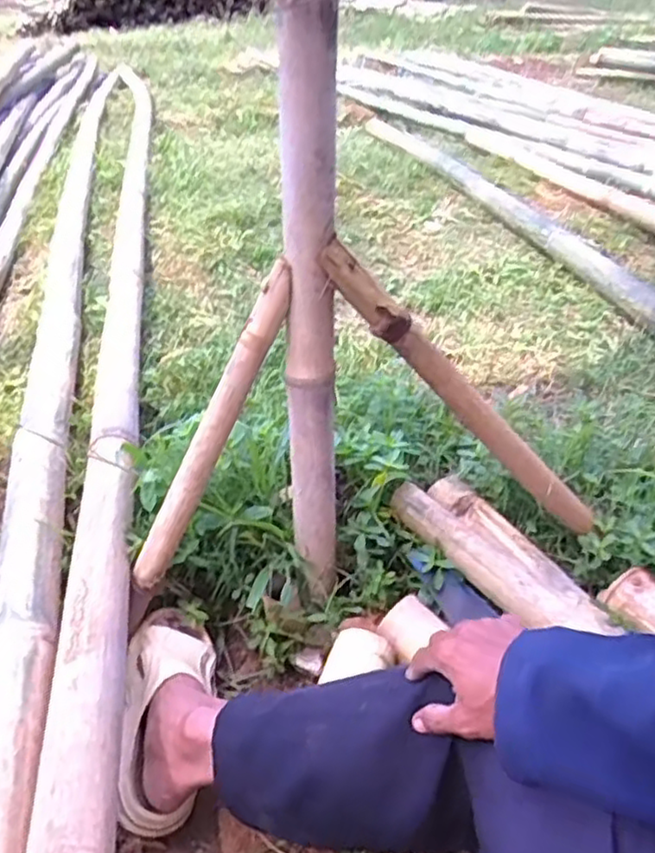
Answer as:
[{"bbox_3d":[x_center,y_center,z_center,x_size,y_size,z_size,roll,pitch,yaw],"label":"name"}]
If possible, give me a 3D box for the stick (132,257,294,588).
[{"bbox_3d":[-0.137,0.011,0.817,0.039,0.434,0.029,14,20,-38],"label":"stick"}]

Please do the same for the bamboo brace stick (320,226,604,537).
[{"bbox_3d":[0.179,-0.025,0.859,0.044,0.554,0.035,-40,30,16],"label":"bamboo brace stick"}]

